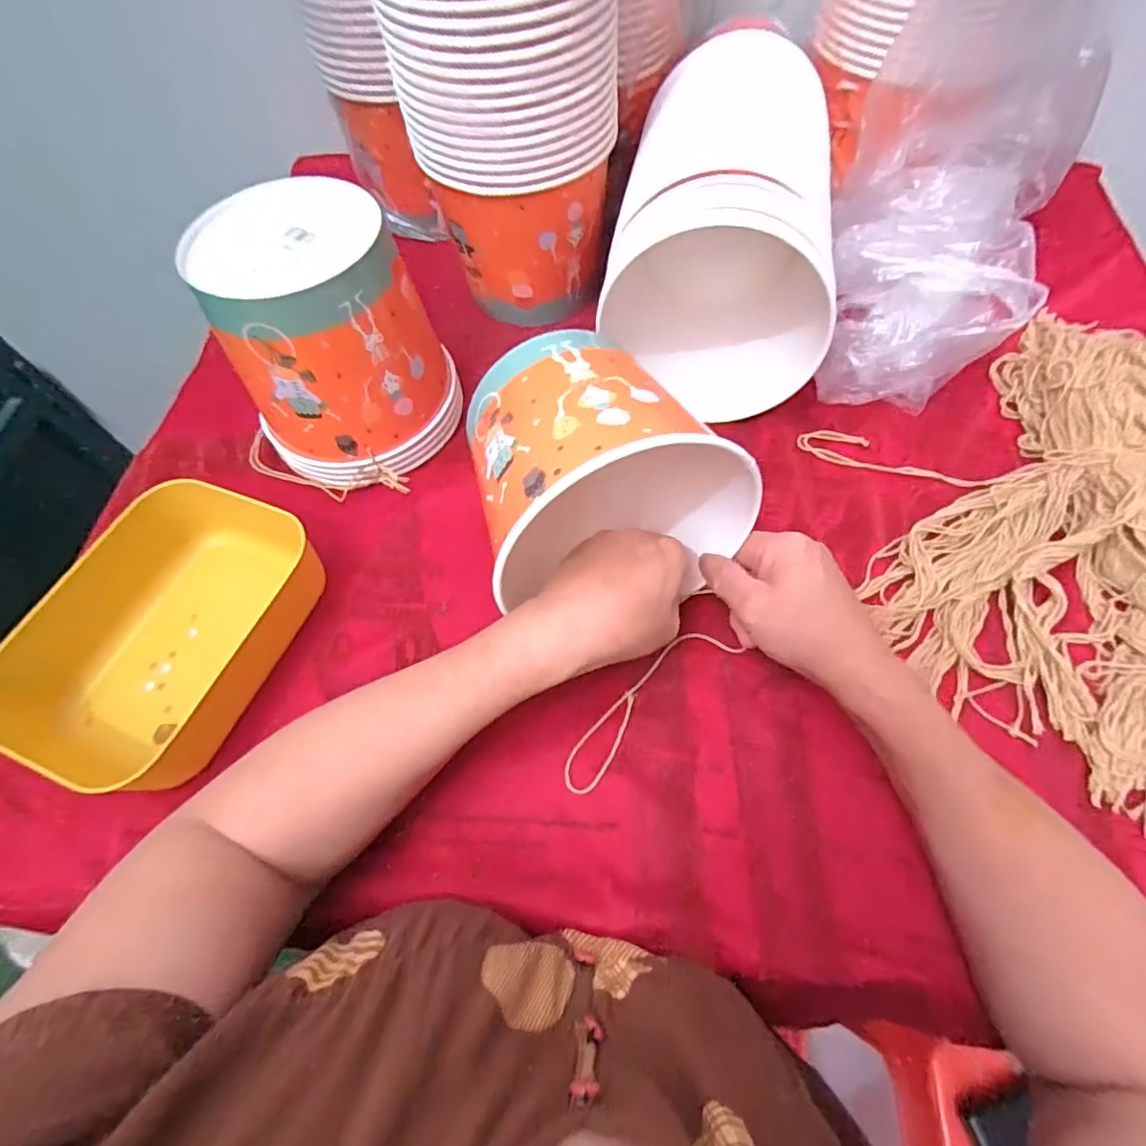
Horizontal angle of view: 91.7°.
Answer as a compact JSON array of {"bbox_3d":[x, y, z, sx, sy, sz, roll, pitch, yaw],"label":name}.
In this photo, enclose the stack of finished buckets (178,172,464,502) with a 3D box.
[{"bbox_3d":[-0.188,-0.168,0.418,0.155,0.150,0.159,-40,67,-17],"label":"stack of finished buckets"}]

